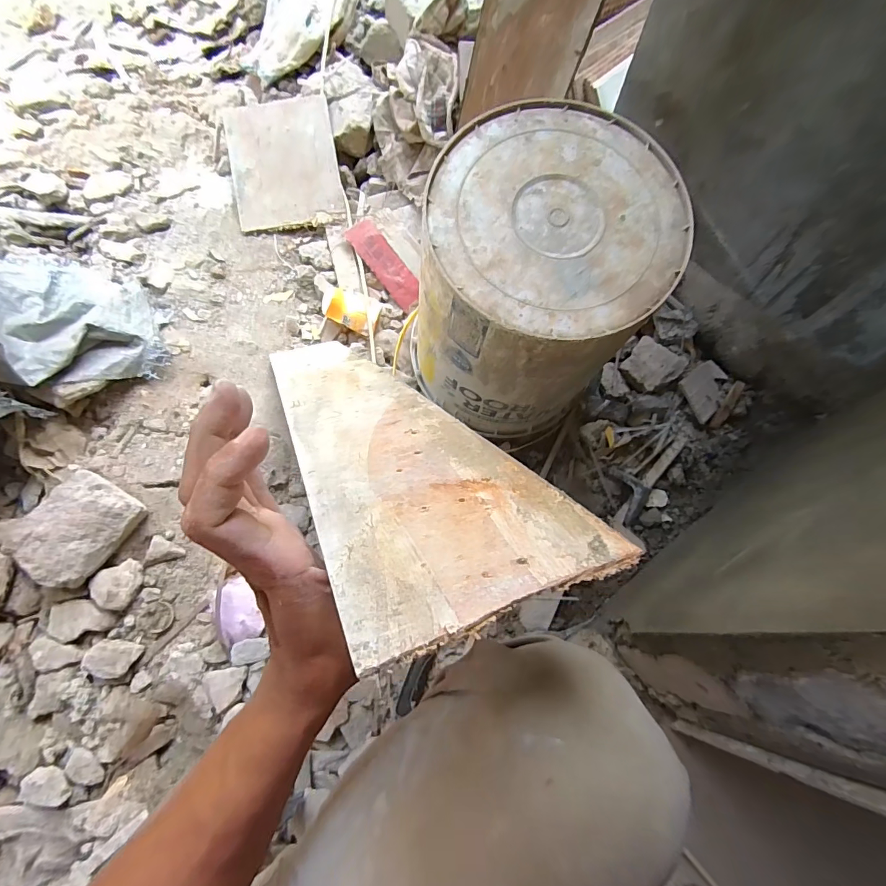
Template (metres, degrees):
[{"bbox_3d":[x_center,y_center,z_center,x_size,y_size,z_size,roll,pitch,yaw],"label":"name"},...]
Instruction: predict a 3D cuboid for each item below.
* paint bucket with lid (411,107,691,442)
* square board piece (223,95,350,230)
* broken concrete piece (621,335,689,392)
[{"bbox_3d":[0.105,-0.163,0.574,0.247,0.363,0.250,1,67,-2],"label":"paint bucket with lid"},{"bbox_3d":[-0.309,-0.543,0.846,0.203,0.007,0.249,-11,89,0],"label":"square board piece"},{"bbox_3d":[0.372,-0.142,0.766,0.089,0.038,0.087,-40,74,-16],"label":"broken concrete piece"}]

